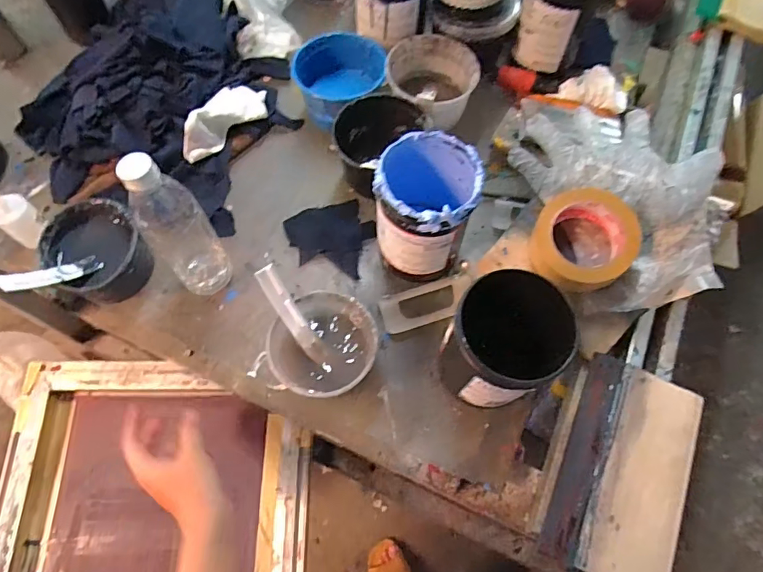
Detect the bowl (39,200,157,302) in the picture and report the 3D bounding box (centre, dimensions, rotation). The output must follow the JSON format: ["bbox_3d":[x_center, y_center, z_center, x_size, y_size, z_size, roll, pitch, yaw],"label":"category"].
[{"bbox_3d":[-0.342,-0.042,0.596,0.105,0.062,0.114,0,65,0],"label":"bowl"}]

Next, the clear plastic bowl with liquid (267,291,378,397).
[{"bbox_3d":[-0.063,0.070,0.554,0.110,0.057,0.111,0,65,0],"label":"clear plastic bowl with liquid"}]

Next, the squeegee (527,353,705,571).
[{"bbox_3d":[0.245,0.189,0.506,0.127,0.031,0.218,25,67,11],"label":"squeegee"}]

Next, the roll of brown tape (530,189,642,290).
[{"bbox_3d":[0.233,-0.054,0.566,0.116,0.051,0.116,0,88,7],"label":"roll of brown tape"}]

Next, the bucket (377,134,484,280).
[{"bbox_3d":[0.048,-0.085,0.572,0.105,0.159,0.114,0,65,0],"label":"bucket"}]

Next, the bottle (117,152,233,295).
[{"bbox_3d":[-0.218,-0.056,0.533,0.063,0.212,0.057,-39,71,-17],"label":"bottle"}]

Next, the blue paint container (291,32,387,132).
[{"bbox_3d":[-0.055,-0.294,0.703,0.132,0.067,0.126,0,65,0],"label":"blue paint container"}]

